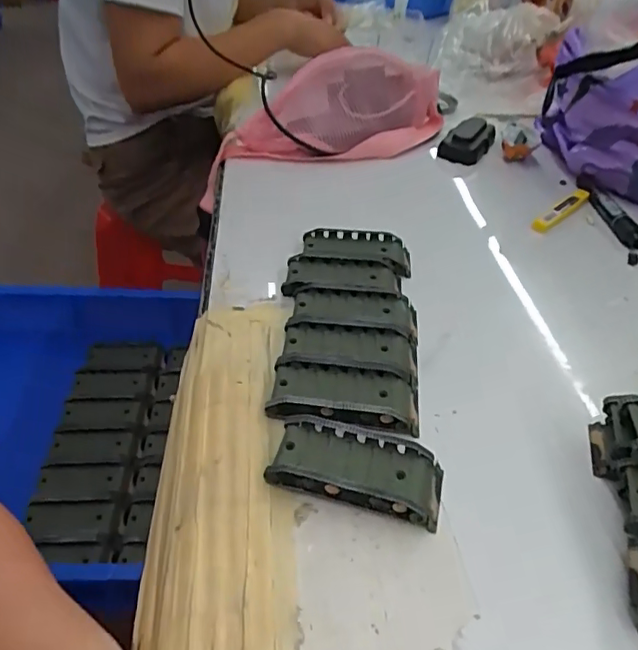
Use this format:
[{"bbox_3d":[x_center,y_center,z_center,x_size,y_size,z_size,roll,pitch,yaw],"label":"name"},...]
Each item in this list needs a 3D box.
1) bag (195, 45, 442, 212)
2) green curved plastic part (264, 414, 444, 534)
[{"bbox_3d":[0.016,-0.263,0.694,0.318,0.111,0.145,-4,41,-11],"label":"bag"},{"bbox_3d":[0.024,0.080,0.325,0.096,0.019,0.047,11,42,10],"label":"green curved plastic part"}]

